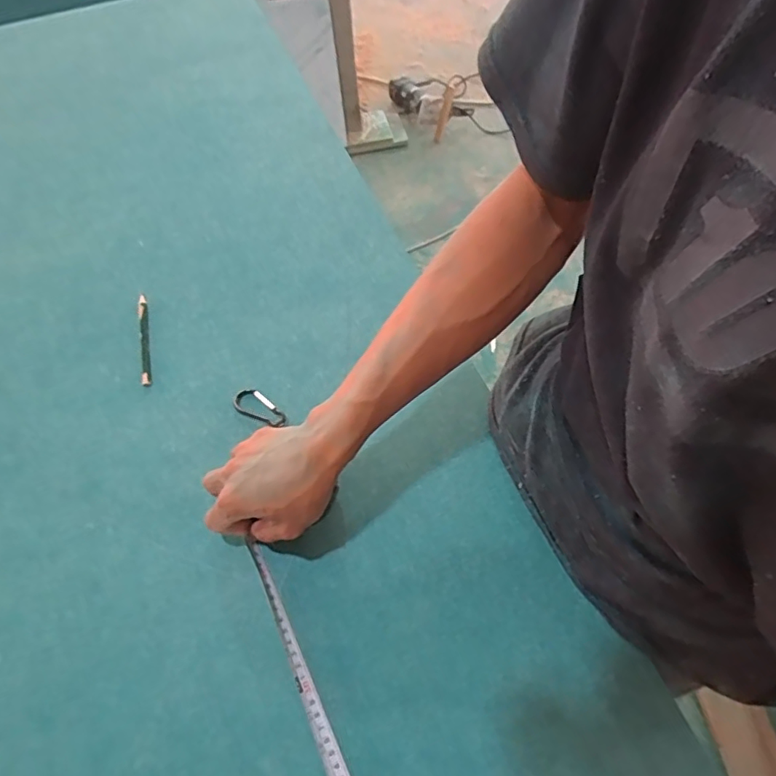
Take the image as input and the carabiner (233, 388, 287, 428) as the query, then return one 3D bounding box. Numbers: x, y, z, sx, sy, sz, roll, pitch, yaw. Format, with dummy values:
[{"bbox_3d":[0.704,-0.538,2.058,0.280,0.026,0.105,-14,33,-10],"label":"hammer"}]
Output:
[{"bbox_3d":[-0.130,0.020,0.553,0.059,0.011,0.031,28,63,14],"label":"carabiner"}]

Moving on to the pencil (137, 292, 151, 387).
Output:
[{"bbox_3d":[-0.257,-0.052,0.575,0.011,0.006,0.108,-10,68,-7],"label":"pencil"}]

